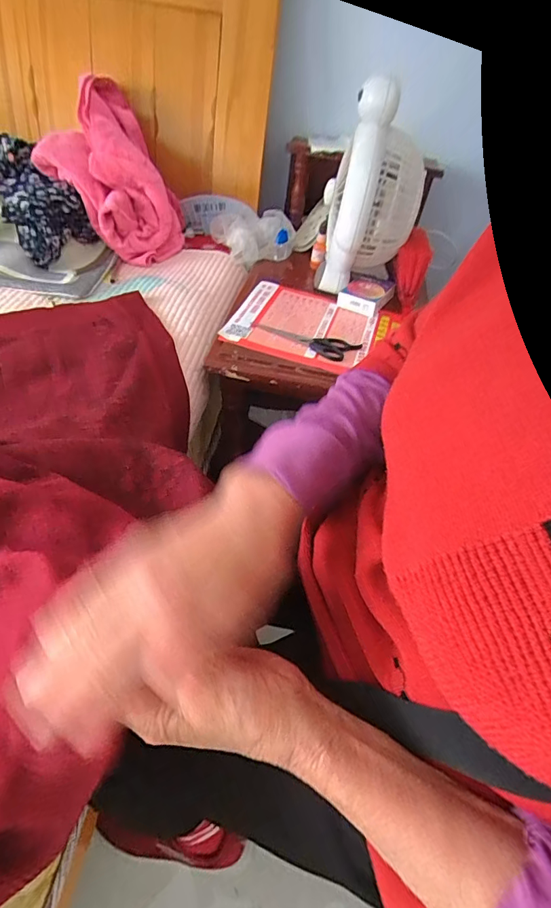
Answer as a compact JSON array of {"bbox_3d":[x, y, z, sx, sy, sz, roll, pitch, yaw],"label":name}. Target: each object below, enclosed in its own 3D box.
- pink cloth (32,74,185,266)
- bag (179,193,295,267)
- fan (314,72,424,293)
[{"bbox_3d":[-0.290,-0.511,0.800,0.222,0.215,0.263,0,45,-8],"label":"pink cloth"},{"bbox_3d":[-0.063,-0.463,0.893,0.153,0.058,0.248,-24,53,-28],"label":"bag"},{"bbox_3d":[0.171,-0.433,0.744,0.133,0.271,0.238,14,45,6],"label":"fan"}]

